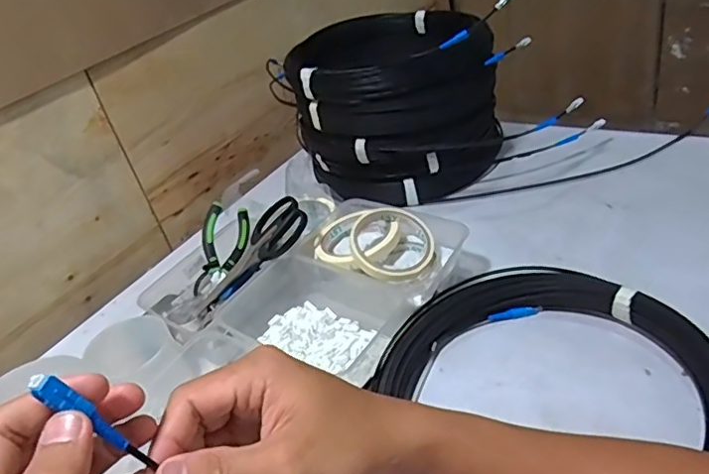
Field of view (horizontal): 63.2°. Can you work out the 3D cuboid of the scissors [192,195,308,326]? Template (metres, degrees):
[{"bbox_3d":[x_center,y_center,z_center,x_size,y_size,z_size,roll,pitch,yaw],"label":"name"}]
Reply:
[{"bbox_3d":[-0.120,0.030,0.663,0.176,0.024,0.054,-48,41,10],"label":"scissors"}]

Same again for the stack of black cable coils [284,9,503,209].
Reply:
[{"bbox_3d":[0.071,-0.185,0.824,0.257,0.202,0.281,0,36,20],"label":"stack of black cable coils"}]

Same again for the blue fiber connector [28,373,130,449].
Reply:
[{"bbox_3d":[-0.112,0.073,0.239,0.006,0.052,0.008,-17,34,23],"label":"blue fiber connector"}]

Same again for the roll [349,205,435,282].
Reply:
[{"bbox_3d":[0.039,0.008,0.618,0.088,0.019,0.088,4,55,-5],"label":"roll"}]

